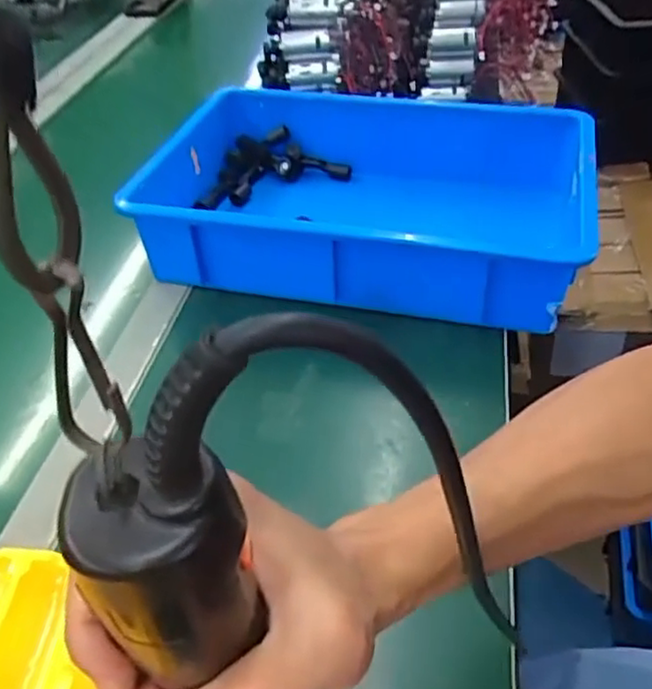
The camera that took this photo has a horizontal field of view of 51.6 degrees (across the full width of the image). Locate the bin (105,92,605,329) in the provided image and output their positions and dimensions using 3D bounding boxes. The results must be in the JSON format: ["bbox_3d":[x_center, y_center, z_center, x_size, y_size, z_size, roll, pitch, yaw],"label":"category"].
[{"bbox_3d":[0.034,-0.141,0.679,0.409,0.113,0.262,7,43,14],"label":"bin"}]

